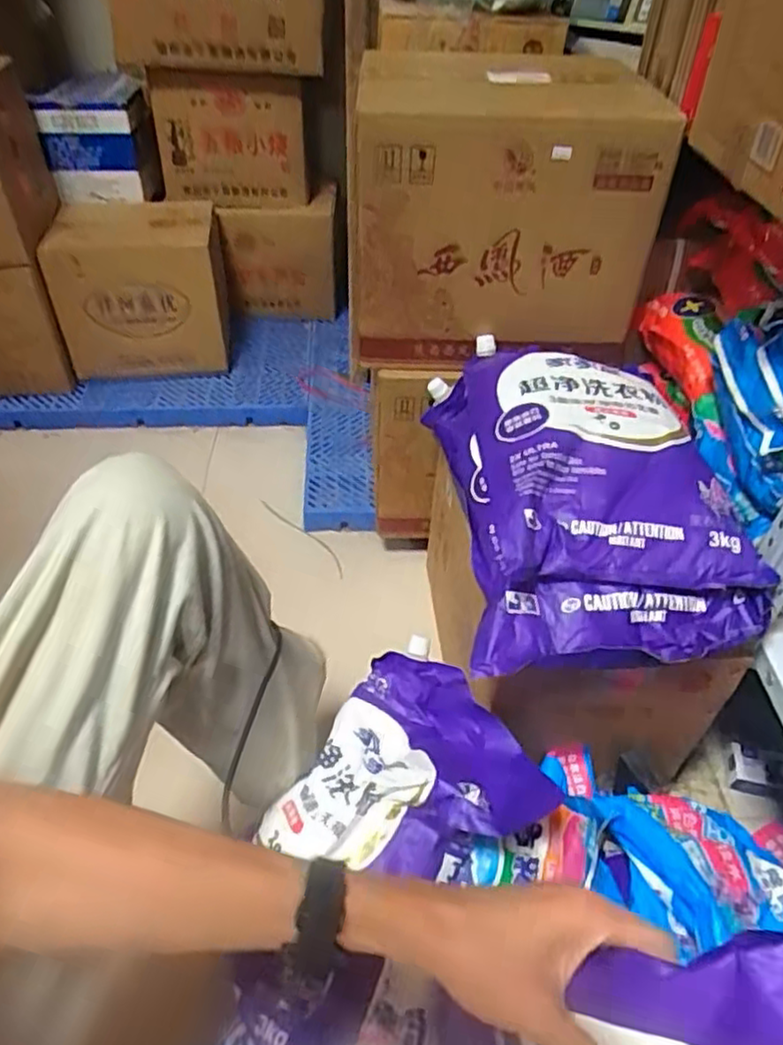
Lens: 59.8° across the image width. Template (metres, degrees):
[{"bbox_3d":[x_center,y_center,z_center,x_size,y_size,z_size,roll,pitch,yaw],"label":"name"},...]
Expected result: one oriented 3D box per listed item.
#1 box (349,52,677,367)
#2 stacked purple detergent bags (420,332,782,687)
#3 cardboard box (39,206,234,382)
[{"bbox_3d":[0.148,-0.426,0.957,0.377,0.331,0.275,5,44,2],"label":"box"},{"bbox_3d":[0.221,-0.056,0.789,0.299,0.135,0.450,-1,44,-4],"label":"stacked purple detergent bags"},{"bbox_3d":[-0.547,-0.510,1.509,0.348,0.295,0.300,-5,44,-8],"label":"cardboard box"}]

